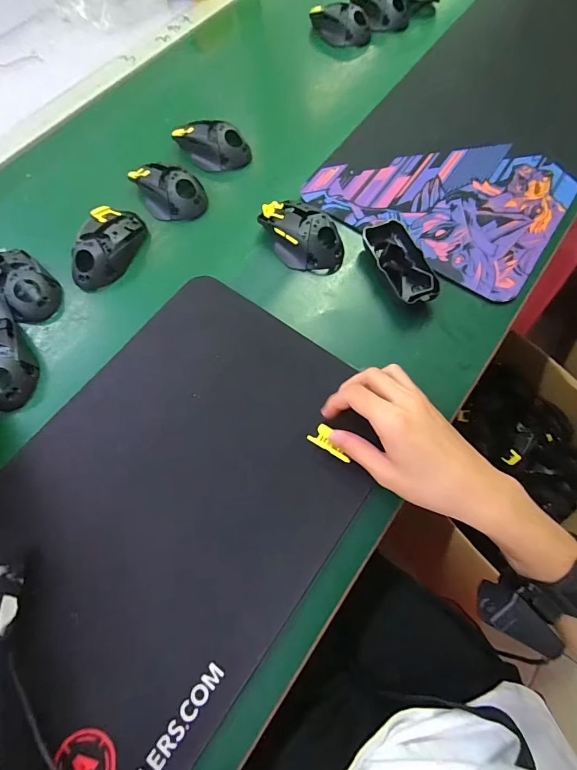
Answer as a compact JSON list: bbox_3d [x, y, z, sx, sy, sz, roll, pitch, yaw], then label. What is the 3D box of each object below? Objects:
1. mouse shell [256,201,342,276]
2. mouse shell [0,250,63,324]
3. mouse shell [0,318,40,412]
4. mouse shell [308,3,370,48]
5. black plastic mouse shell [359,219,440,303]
[{"bbox_3d":[0.016,-0.181,0.448,0.071,0.033,0.103,-35,71,-11],"label":"mouse shell"},{"bbox_3d":[-0.320,-0.122,0.448,0.064,0.036,0.098,-41,70,-16],"label":"mouse shell"},{"bbox_3d":[-0.318,-0.027,0.409,0.069,0.039,0.116,-37,74,-13],"label":"mouse shell"},{"bbox_3d":[0.092,-0.616,0.638,0.057,0.042,0.112,-42,76,-14],"label":"mouse shell"},{"bbox_3d":[0.128,-0.139,0.436,0.054,0.026,0.116,-23,66,-9],"label":"black plastic mouse shell"}]

